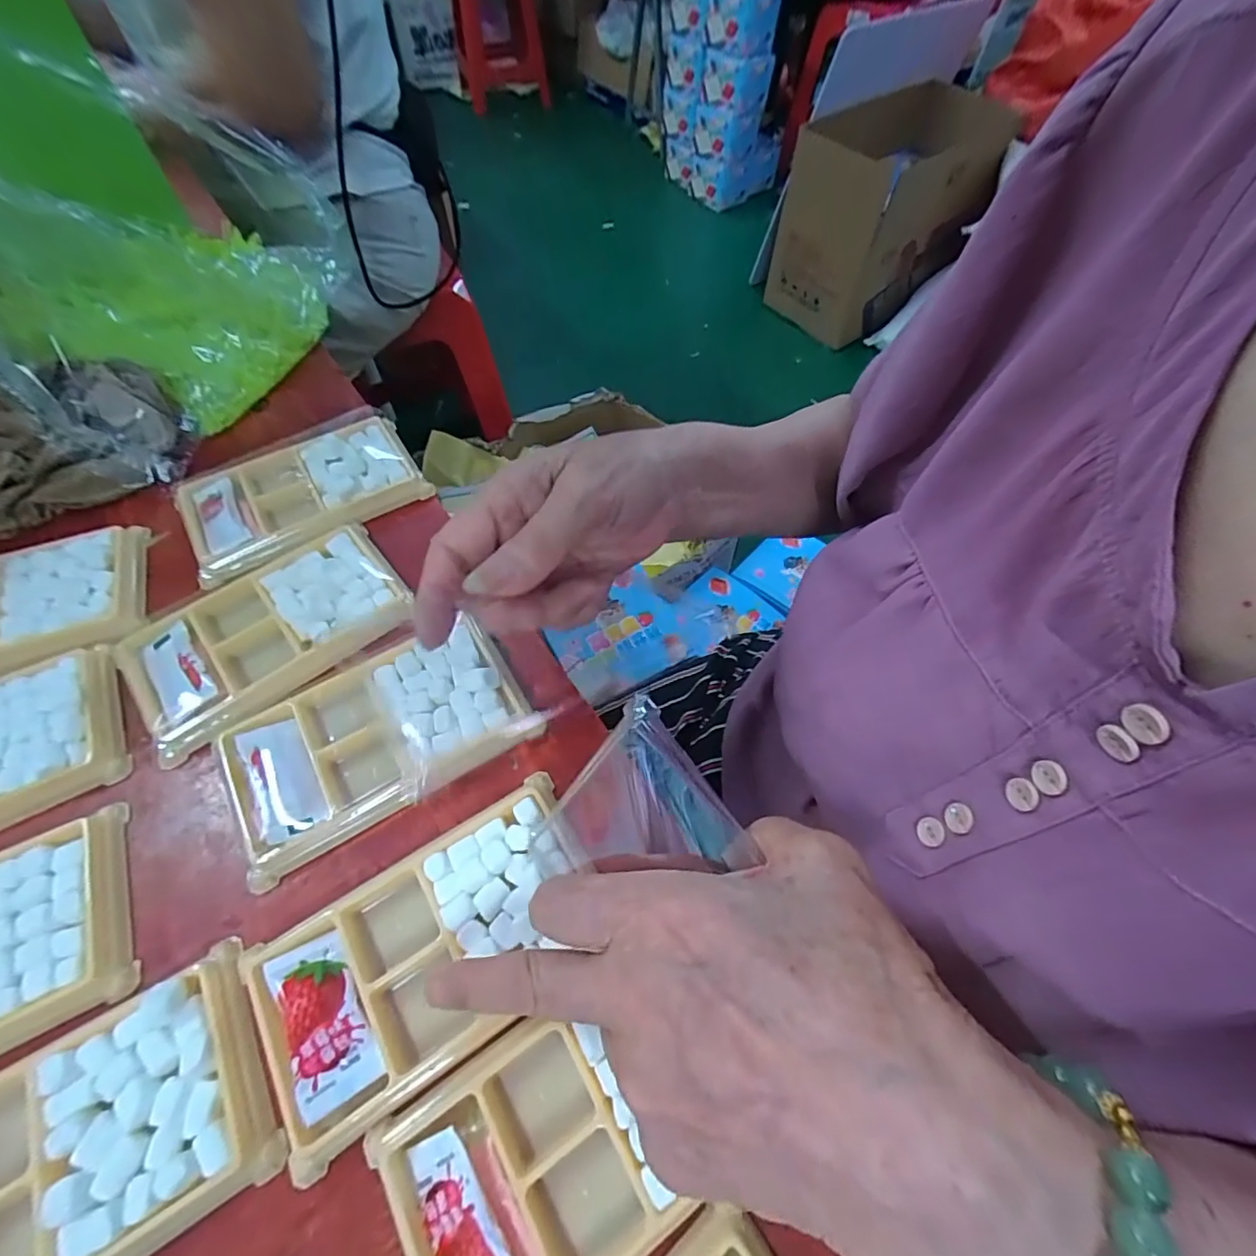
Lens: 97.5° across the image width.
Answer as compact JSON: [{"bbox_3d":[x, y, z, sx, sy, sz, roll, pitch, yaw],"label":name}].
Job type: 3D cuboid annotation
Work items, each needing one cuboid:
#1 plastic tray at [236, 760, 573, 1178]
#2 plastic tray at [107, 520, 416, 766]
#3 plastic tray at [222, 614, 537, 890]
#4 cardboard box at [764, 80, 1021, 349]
[{"bbox_3d":[-0.076,0.126,0.220,0.127,0.015,0.077,-29,64,-17],"label":"plastic tray"},{"bbox_3d":[-0.188,0.000,0.292,0.132,0.013,0.077,-37,66,-20],"label":"plastic tray"},{"bbox_3d":[-0.119,0.048,0.265,0.129,0.019,0.077,-29,64,-17],"label":"plastic tray"},{"bbox_3d":[0.657,-1.070,1.465,0.524,0.440,0.284,-29,64,-17],"label":"cardboard box"}]

